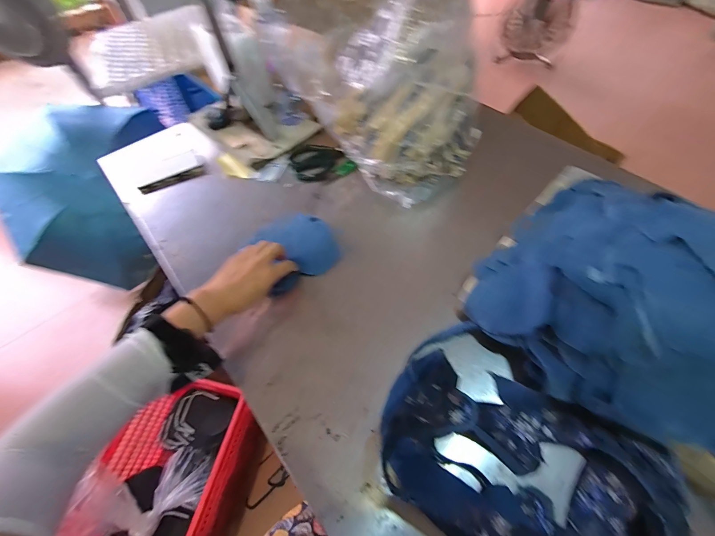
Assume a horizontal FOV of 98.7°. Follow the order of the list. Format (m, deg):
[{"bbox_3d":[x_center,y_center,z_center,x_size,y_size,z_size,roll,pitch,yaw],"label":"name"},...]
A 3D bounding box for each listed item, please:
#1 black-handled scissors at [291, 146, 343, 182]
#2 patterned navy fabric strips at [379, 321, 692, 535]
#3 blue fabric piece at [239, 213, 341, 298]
[{"bbox_3d":[-0.100,-0.240,0.685,0.118,0.016,0.105,38,67,24],"label":"black-handled scissors"},{"bbox_3d":[0.207,0.224,0.327,0.377,0.051,0.213,30,64,21],"label":"patterned navy fabric strips"},{"bbox_3d":[-0.114,-0.034,0.540,0.150,0.044,0.127,-28,60,-13],"label":"blue fabric piece"}]

